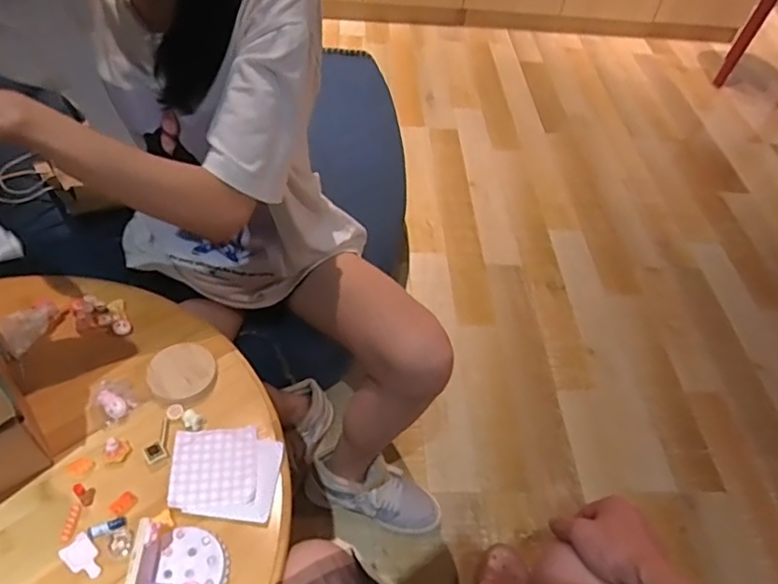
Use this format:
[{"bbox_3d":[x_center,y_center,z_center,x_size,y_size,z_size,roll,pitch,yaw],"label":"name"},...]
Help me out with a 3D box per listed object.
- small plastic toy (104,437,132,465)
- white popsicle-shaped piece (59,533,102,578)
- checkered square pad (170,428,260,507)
[{"bbox_3d":[-0.258,0.149,0.551,0.019,0.020,0.026,7,48,0],"label":"small plastic toy"},{"bbox_3d":[-0.260,0.227,0.496,0.025,0.007,0.037,-34,60,-31],"label":"white popsicle-shaped piece"},{"bbox_3d":[-0.166,0.165,0.557,0.077,0.007,0.076,-2,49,-8],"label":"checkered square pad"}]

